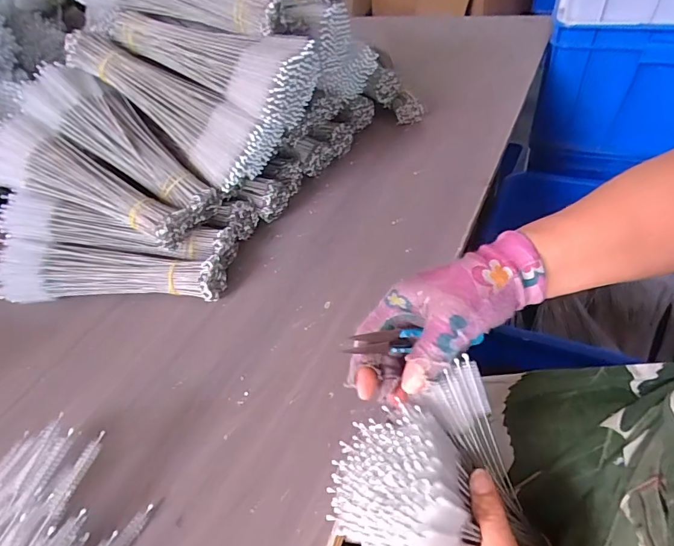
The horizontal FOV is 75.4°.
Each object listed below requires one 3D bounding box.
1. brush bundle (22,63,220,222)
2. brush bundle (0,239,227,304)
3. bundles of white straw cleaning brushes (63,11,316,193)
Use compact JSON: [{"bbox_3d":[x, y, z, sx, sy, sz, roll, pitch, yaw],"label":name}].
[{"bbox_3d":[-0.239,-0.147,0.489,0.244,0.040,0.071,38,56,5],"label":"brush bundle"},{"bbox_3d":[-0.246,-0.002,0.468,0.250,0.042,0.052,-2,45,7],"label":"brush bundle"},{"bbox_3d":[-0.178,-0.203,0.504,0.270,0.178,0.081,20,16,13],"label":"bundles of white straw cleaning brushes"}]

